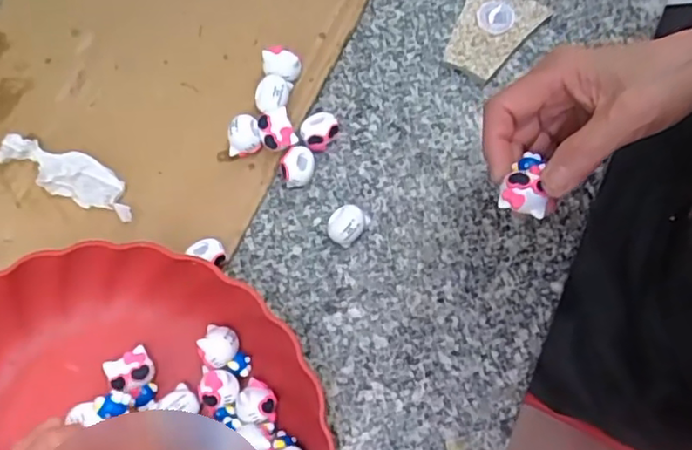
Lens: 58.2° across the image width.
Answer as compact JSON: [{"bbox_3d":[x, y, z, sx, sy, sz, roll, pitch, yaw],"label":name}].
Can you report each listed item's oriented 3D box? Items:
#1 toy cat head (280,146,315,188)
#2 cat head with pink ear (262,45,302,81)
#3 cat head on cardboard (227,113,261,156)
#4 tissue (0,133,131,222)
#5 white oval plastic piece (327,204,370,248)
[{"bbox_3d":[-0.032,-0.038,0.407,0.022,0.020,0.022,-6,74,-3],"label":"toy cat head"},{"bbox_3d":[-0.043,-0.107,0.421,0.024,0.025,0.021,-7,74,-4],"label":"cat head with pink ear"},{"bbox_3d":[-0.066,-0.057,0.406,0.020,0.021,0.026,-4,74,-3],"label":"cat head on cardboard"},{"bbox_3d":[-0.178,-0.032,0.402,0.094,0.024,0.028,22,74,5],"label":"tissue"},{"bbox_3d":[0.001,0.001,0.397,0.024,0.021,0.025,16,74,3],"label":"white oval plastic piece"}]

